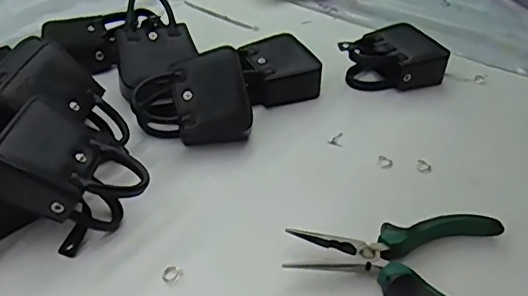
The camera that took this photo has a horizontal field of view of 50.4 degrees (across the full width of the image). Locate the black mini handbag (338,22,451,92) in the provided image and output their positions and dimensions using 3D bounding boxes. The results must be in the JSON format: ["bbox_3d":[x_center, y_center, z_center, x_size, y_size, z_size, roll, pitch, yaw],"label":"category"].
[{"bbox_3d":[0.132,-0.090,0.569,0.098,0.034,0.071,-22,46,-27],"label":"black mini handbag"}]

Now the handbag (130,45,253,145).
[{"bbox_3d":[-0.061,-0.041,0.483,0.095,0.040,0.065,-19,81,-4],"label":"handbag"}]

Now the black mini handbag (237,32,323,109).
[{"bbox_3d":[0.012,-0.078,0.552,0.071,0.031,0.072,-18,44,-23],"label":"black mini handbag"}]

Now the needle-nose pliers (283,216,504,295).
[{"bbox_3d":[0.102,0.073,0.391,0.151,0.025,0.091,15,41,14],"label":"needle-nose pliers"}]

